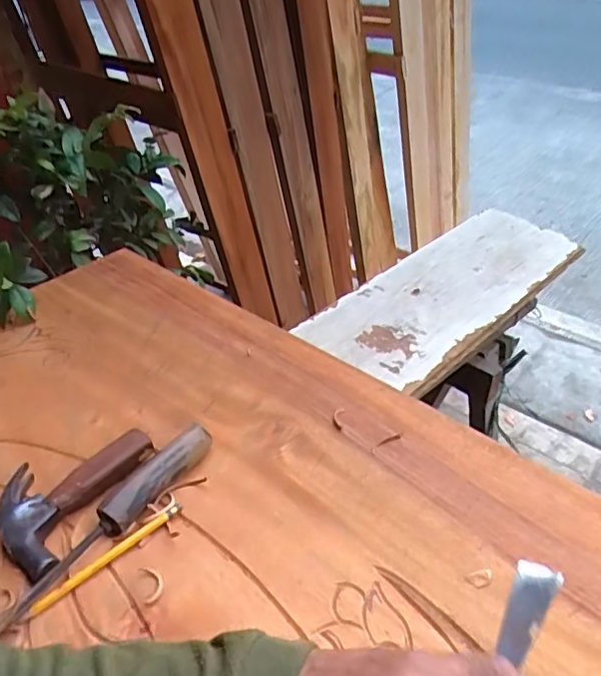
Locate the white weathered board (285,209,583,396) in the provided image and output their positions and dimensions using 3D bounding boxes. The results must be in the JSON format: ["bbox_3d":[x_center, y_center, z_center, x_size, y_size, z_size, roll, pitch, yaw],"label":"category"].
[{"bbox_3d":[0.221,-0.076,0.827,0.465,0.030,0.195,-31,46,-33],"label":"white weathered board"}]

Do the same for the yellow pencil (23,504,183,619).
[{"bbox_3d":[-0.160,0.185,0.474,0.141,0.009,0.009,-30,45,-32],"label":"yellow pencil"}]

